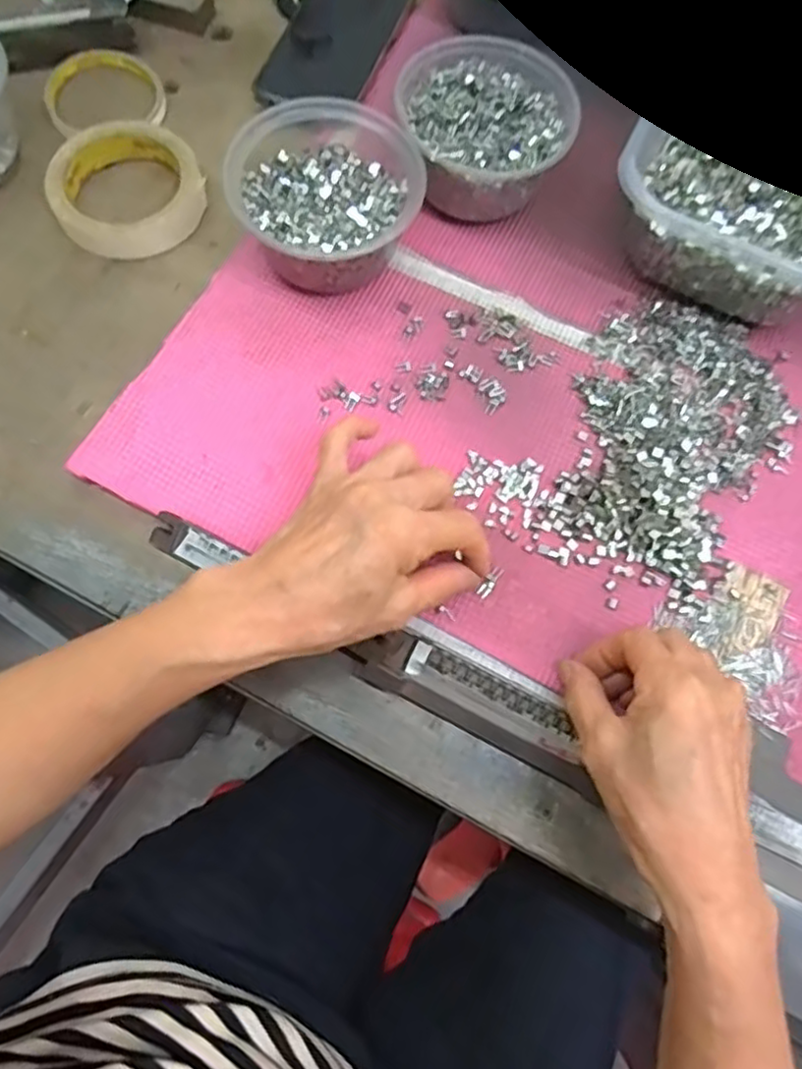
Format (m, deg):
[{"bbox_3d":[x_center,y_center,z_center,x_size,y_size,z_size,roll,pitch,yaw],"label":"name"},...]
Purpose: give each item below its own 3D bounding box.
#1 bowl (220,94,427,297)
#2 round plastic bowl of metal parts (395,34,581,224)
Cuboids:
[{"bbox_3d":[-0.046,-0.210,0.416,0.108,0.058,0.113,1,71,-4],"label":"bowl"},{"bbox_3d":[0.056,-0.268,0.439,0.111,0.053,0.110,1,71,-4],"label":"round plastic bowl of metal parts"}]

